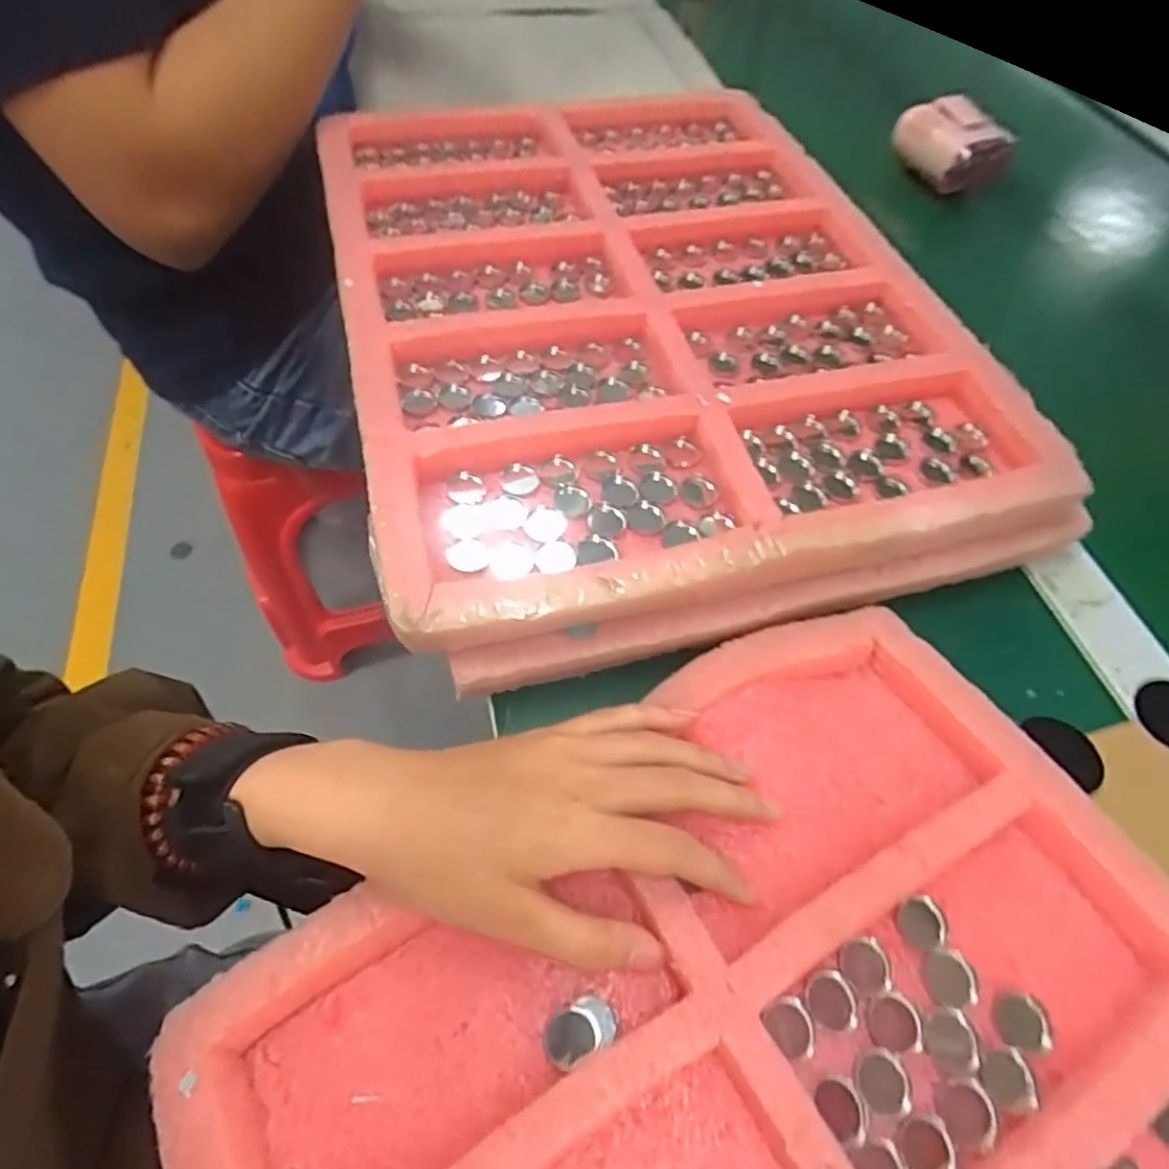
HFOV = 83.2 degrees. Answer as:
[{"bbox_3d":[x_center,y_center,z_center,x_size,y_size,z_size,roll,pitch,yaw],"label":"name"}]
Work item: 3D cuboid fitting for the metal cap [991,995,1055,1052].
[{"bbox_3d":[0.153,0.153,0.231,0.015,0.007,0.016,2,60,-3],"label":"metal cap"}]

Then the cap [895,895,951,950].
[{"bbox_3d":[0.127,0.127,0.247,0.018,0.004,0.017,2,57,-3],"label":"cap"}]

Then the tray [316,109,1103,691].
[{"bbox_3d":[0.025,-0.181,0.389,0.332,0.042,0.447,-13,60,-13],"label":"tray"}]

